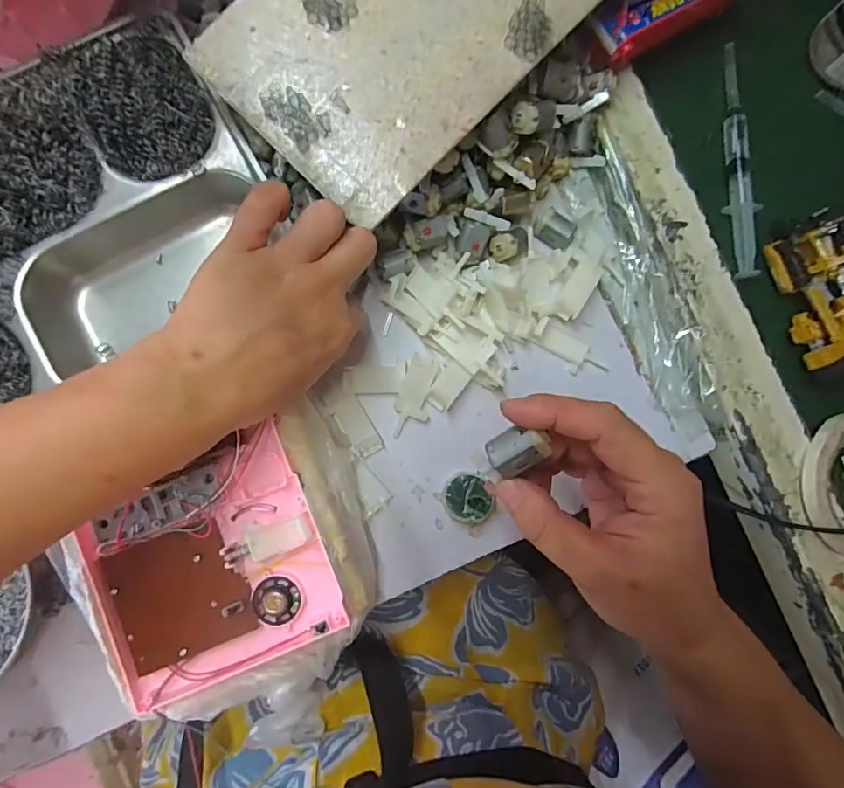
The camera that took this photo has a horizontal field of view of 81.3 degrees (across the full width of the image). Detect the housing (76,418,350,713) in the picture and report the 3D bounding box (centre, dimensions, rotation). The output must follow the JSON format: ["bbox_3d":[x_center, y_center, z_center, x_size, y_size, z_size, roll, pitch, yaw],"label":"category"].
[{"bbox_3d":[-0.124,0.101,0.308,0.135,0.042,0.136,-23,88,-4],"label":"housing"}]

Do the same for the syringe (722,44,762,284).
[{"bbox_3d":[0.230,-0.170,0.356,0.020,0.012,0.172,2,87,-3],"label":"syringe"}]

